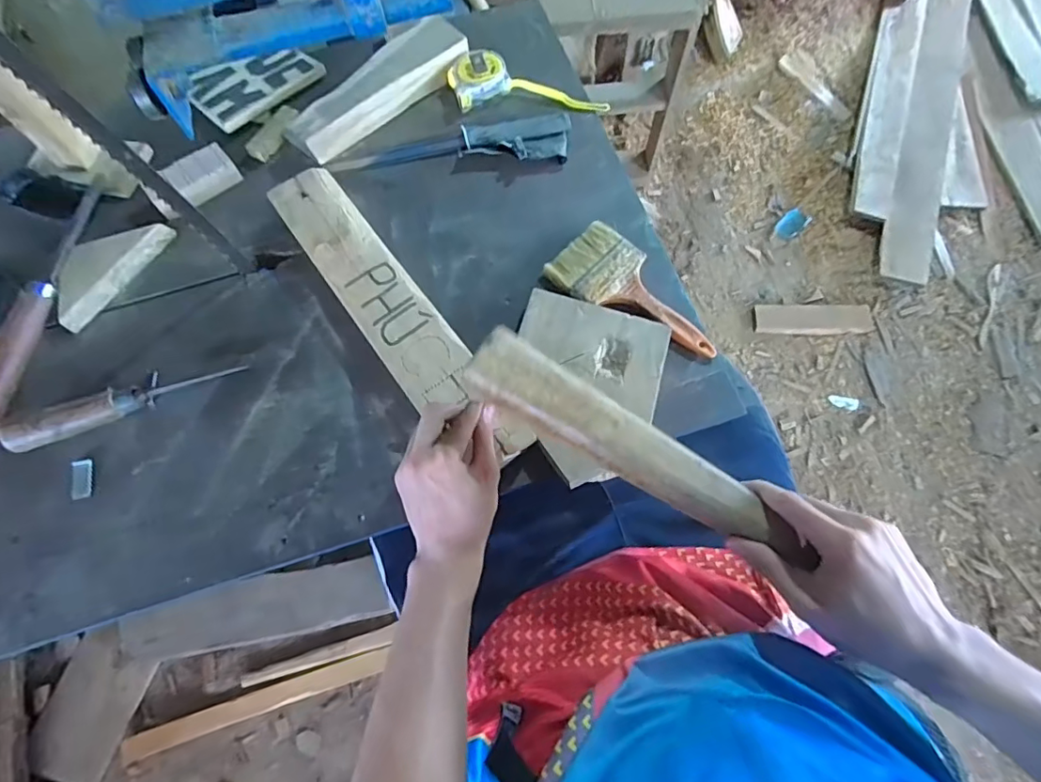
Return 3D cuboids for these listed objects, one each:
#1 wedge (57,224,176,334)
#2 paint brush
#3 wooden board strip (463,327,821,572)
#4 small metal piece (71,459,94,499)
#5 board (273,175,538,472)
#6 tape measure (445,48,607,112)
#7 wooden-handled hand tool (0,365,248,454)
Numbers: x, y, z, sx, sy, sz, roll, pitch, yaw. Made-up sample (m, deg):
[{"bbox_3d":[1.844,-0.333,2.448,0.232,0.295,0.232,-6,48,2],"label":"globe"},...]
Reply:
[{"bbox_3d":[-0.448,-0.135,0.582,0.050,0.027,0.143,30,72,13],"label":"wedge"},{"bbox_3d":[0.120,-0.099,0.556,0.186,0.013,0.086,41,75,16],"label":"paint brush"},{"bbox_3d":[0.083,0.042,0.404,0.266,0.021,0.051,32,73,6],"label":"wooden board strip"},{"bbox_3d":[-0.414,0.083,0.510,0.016,0.007,0.038,-16,69,-4],"label":"small metal piece"},{"bbox_3d":[-0.128,-0.083,0.536,0.076,0.022,0.388,-36,72,-12],"label":"board"},{"bbox_3d":[0.010,-0.382,0.669,0.195,0.035,0.056,2,68,3],"label":"tape measure"},{"bbox_3d":[-0.385,0.005,0.525,0.205,0.034,0.031,-27,70,-8],"label":"wooden-handled hand tool"}]

